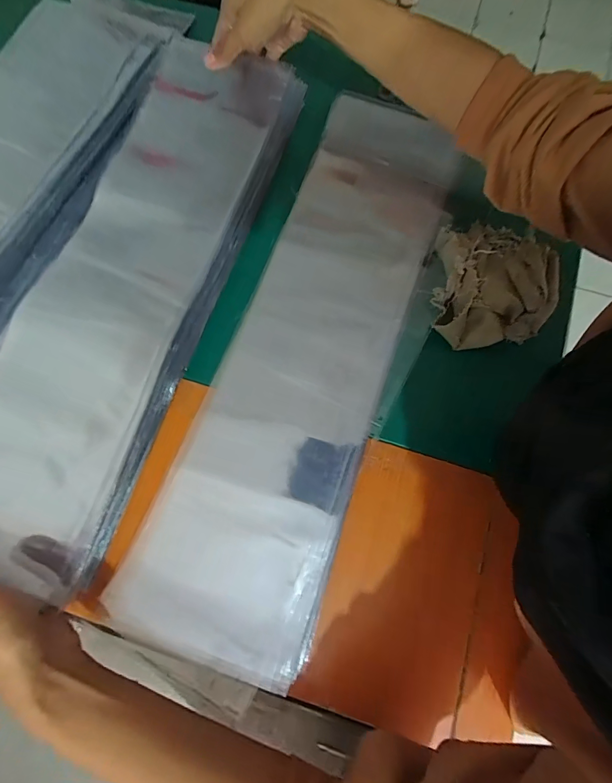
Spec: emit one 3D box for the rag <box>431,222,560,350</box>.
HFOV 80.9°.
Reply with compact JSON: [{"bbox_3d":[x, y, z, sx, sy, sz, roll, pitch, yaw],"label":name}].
[{"bbox_3d":[0.192,-0.107,0.351,0.122,0.042,0.125,8,78,1],"label":"rag"}]

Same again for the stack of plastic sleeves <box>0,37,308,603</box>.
[{"bbox_3d":[-0.163,-0.114,0.354,0.157,0.045,0.549,19,77,3],"label":"stack of plastic sleeves"}]

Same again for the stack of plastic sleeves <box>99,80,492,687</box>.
[{"bbox_3d":[0.013,-0.040,0.345,0.167,0.023,0.545,21,78,3],"label":"stack of plastic sleeves"}]

